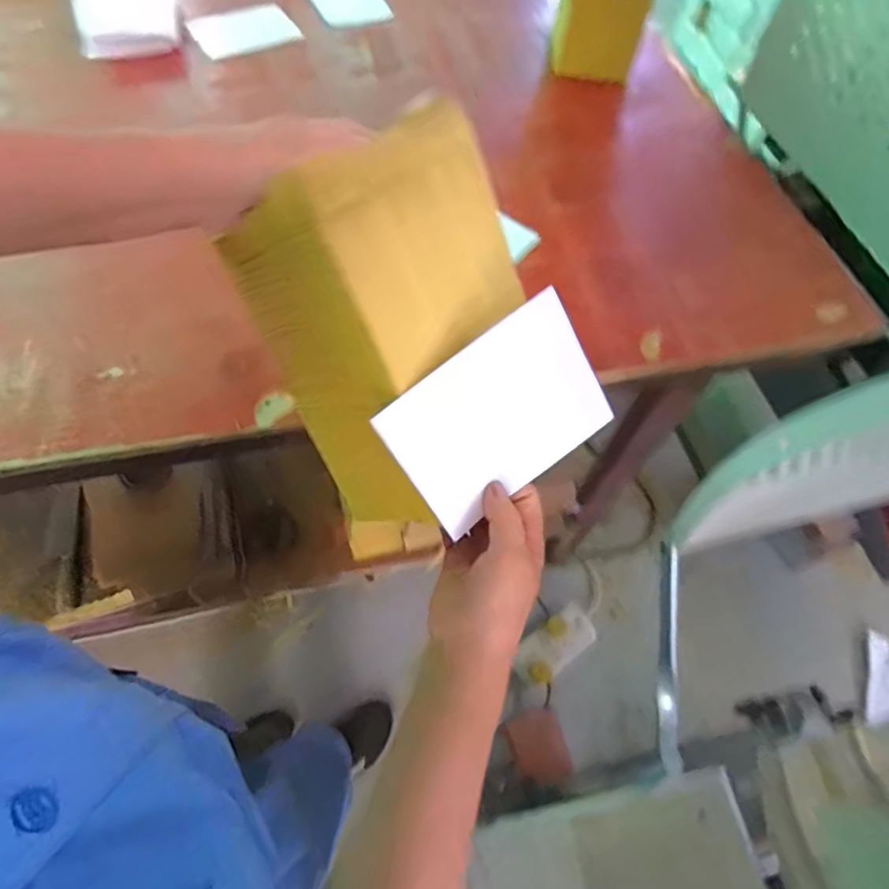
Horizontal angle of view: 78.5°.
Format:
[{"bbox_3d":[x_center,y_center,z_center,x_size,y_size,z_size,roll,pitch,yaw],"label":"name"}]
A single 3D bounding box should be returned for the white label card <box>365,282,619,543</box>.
[{"bbox_3d":[0.039,-0.020,0.372,0.151,0.008,0.109,-36,116,-10],"label":"white label card"}]

